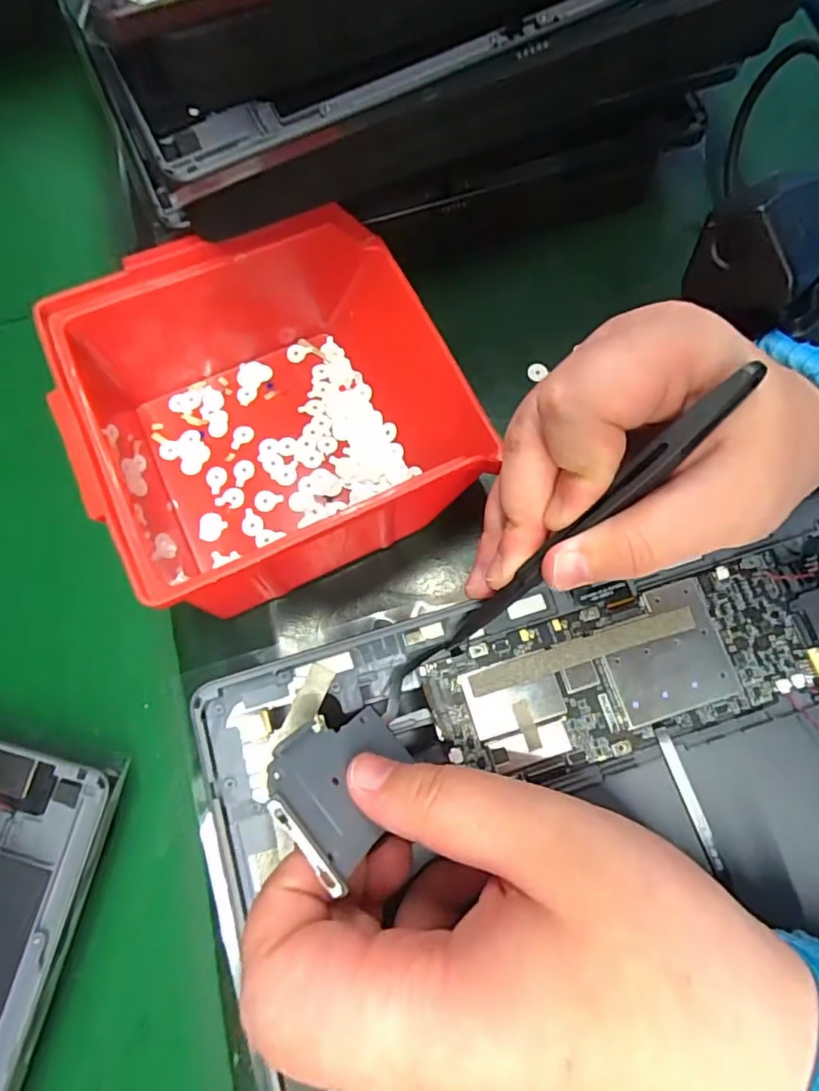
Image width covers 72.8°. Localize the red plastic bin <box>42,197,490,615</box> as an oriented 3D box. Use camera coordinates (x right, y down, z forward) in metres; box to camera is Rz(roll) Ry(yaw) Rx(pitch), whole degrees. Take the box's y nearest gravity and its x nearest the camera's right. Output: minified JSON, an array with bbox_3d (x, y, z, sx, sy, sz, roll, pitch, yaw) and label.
[{"bbox_3d":[-0.054,-0.057,0.222,0.141,0.072,0.137,-26,76,-6],"label":"red plastic bin"}]

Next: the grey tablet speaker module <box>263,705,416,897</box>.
[{"bbox_3d":[-0.017,0.060,0.147,0.005,0.051,0.032,-43,79,24],"label":"grey tablet speaker module"}]

